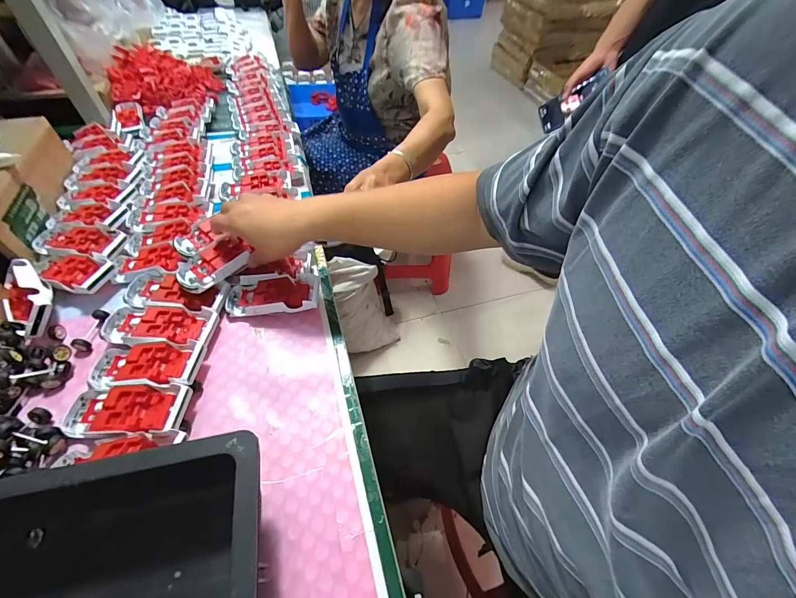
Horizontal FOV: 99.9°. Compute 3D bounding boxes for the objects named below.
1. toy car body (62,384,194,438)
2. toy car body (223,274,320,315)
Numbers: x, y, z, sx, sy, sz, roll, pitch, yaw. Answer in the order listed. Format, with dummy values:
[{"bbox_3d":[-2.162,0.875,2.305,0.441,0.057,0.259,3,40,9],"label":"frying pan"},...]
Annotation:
[{"bbox_3d":[-0.297,0.121,0.365,0.134,0.030,0.054,0,53,-3],"label":"toy car body"},{"bbox_3d":[-0.178,-0.005,0.478,0.127,0.034,0.060,-4,53,-5],"label":"toy car body"}]

